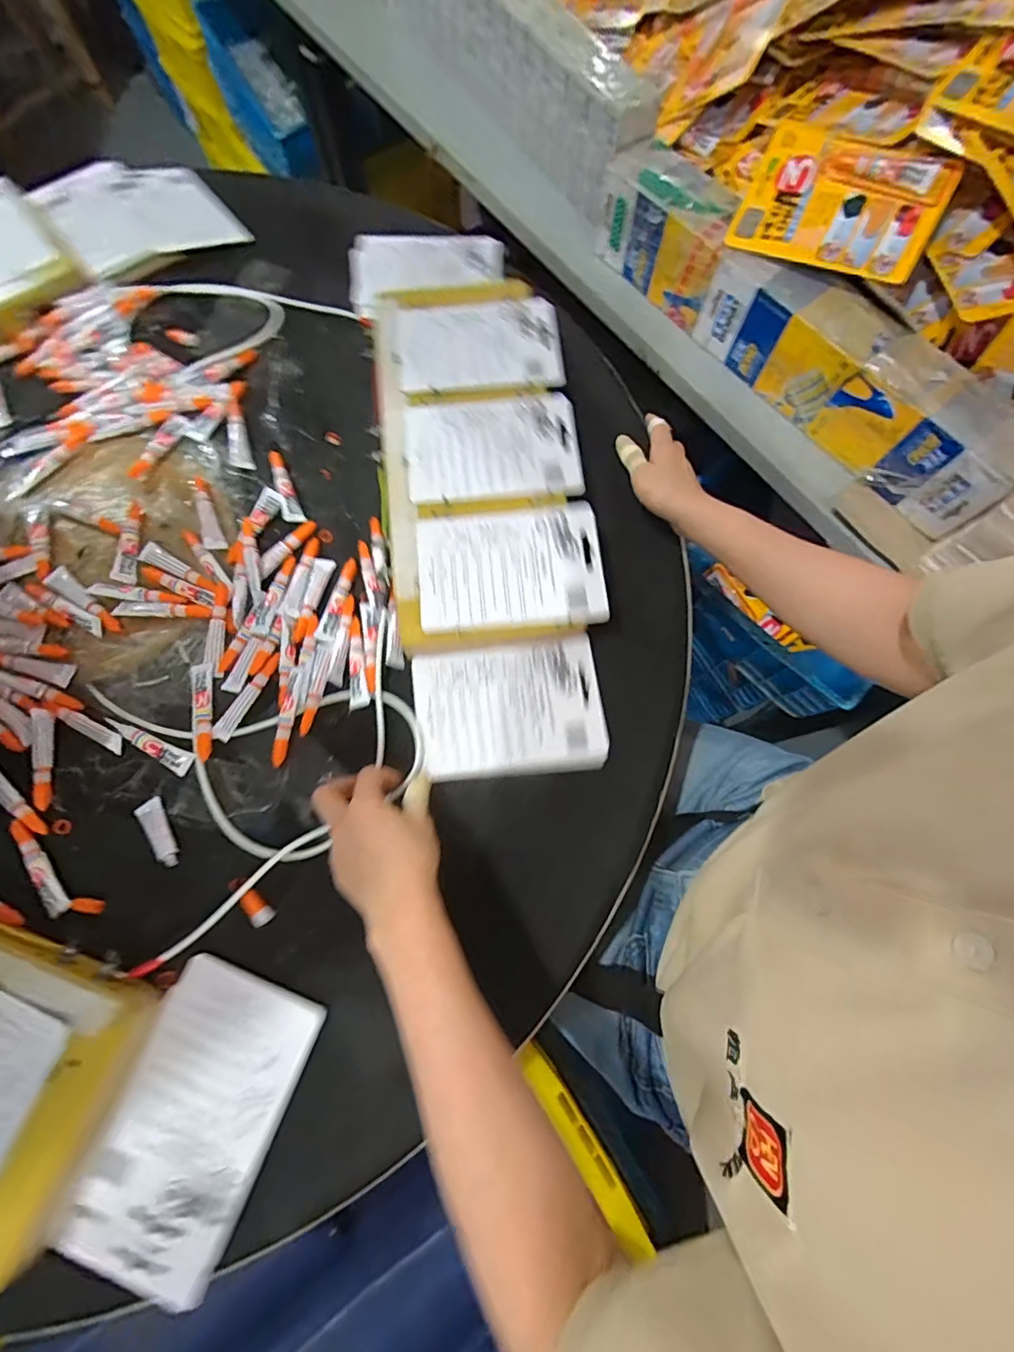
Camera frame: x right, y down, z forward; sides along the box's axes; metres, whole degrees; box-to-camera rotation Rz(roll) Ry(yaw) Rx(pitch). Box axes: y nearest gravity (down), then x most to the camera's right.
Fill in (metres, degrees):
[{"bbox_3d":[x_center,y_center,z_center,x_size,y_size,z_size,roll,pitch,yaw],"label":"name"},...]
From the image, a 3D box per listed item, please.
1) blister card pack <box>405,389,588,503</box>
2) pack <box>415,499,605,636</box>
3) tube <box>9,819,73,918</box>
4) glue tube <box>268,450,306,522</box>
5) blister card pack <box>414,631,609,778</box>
[{"bbox_3d":[-0.014,-0.227,0.497,0.164,0.007,0.120,-4,73,-1],"label":"blister card pack"},{"bbox_3d":[0.004,-0.100,0.460,0.164,0.006,0.117,-5,74,-2],"label":"pack"},{"bbox_3d":[-0.384,0.157,0.417,0.016,0.010,0.086,-37,77,-7],"label":"tube"},{"bbox_3d":[-0.229,-0.193,0.521,0.019,0.009,0.084,-24,76,-4],"label":"glue tube"},{"bbox_3d":[0.004,0.028,0.450,0.158,0.010,0.117,-9,75,0],"label":"blister card pack"}]

